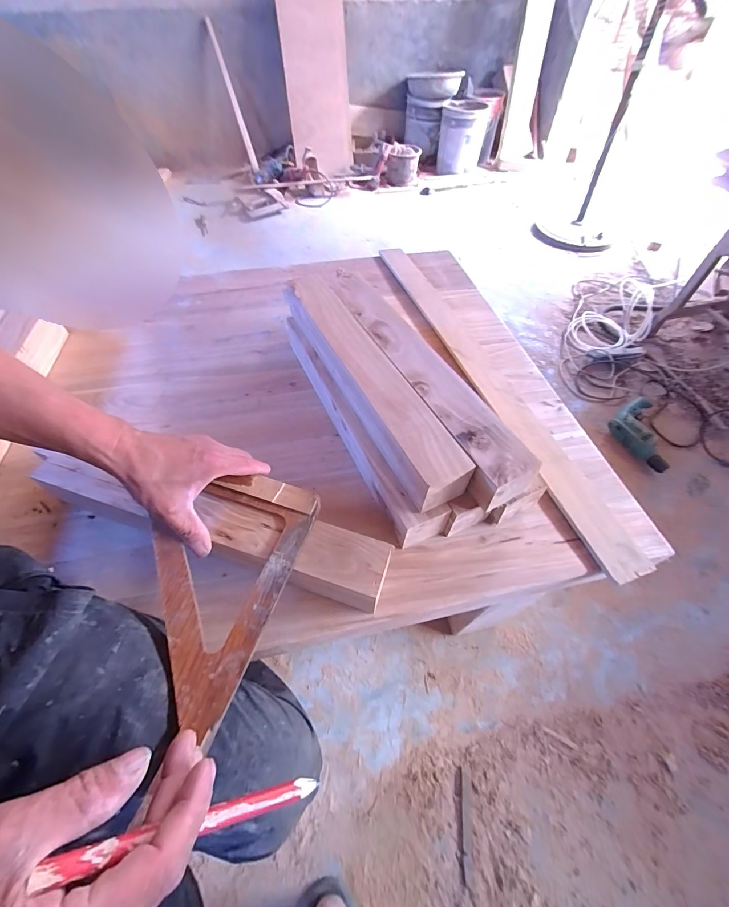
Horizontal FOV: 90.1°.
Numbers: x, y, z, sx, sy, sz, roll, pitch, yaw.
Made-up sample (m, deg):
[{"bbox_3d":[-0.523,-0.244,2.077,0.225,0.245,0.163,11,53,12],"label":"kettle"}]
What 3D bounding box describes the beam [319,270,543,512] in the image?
[{"bbox_3d":[0.060,-0.124,0.500,0.072,0.050,0.440,-22,58,-16],"label":"beam"}]

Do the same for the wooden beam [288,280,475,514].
[{"bbox_3d":[-0.009,-0.114,0.497,0.068,0.057,0.425,-22,58,-16],"label":"wooden beam"}]

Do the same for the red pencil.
[{"bbox_3d":[-0.090,0.208,0.206,0.145,0.005,0.012,19,43,-36],"label":"red pencil"}]

